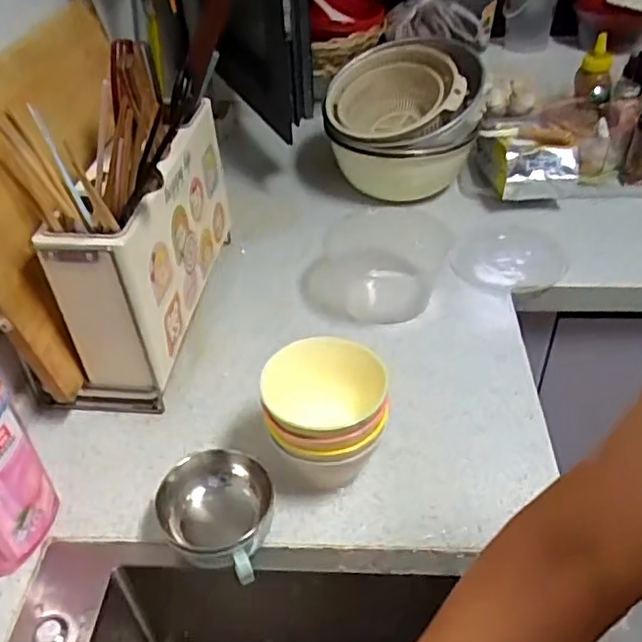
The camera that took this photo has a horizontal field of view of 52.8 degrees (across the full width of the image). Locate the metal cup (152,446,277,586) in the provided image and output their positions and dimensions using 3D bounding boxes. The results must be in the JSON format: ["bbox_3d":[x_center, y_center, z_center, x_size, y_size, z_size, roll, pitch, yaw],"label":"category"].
[{"bbox_3d":[-0.092,0.188,0.611,0.109,0.067,0.121,-18,42,-17],"label":"metal cup"}]

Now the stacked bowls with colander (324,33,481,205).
[{"bbox_3d":[0.131,-0.311,1.060,0.232,0.214,0.207,2,40,5],"label":"stacked bowls with colander"}]

